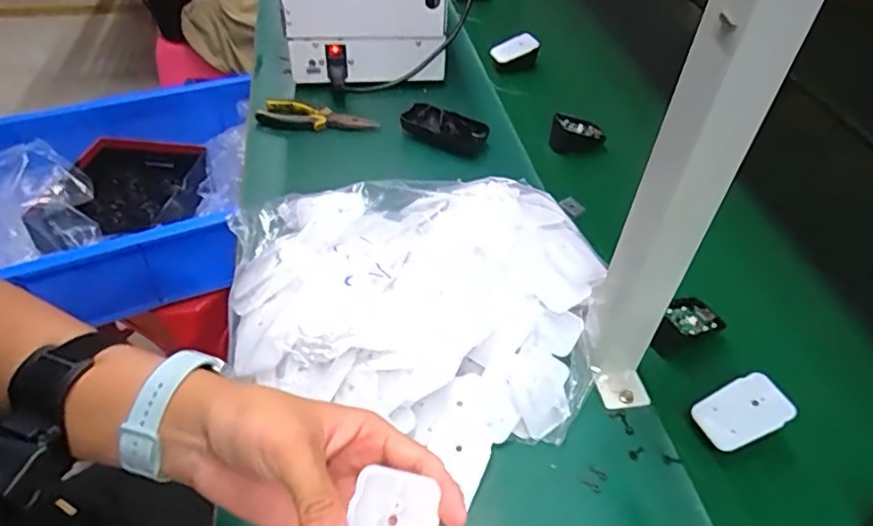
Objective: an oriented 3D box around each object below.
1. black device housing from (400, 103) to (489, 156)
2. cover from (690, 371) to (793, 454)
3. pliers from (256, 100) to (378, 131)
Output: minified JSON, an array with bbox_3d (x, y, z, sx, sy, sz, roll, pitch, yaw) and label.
[{"bbox_3d":[0.008,-0.170,0.744,0.109,0.024,0.047,22,50,18],"label":"black device housing"},{"bbox_3d":[0.240,0.117,0.465,0.067,0.010,0.045,-28,53,-1],"label":"cover"},{"bbox_3d":[-0.158,-0.183,0.761,0.154,0.021,0.046,16,47,13],"label":"pliers"}]

